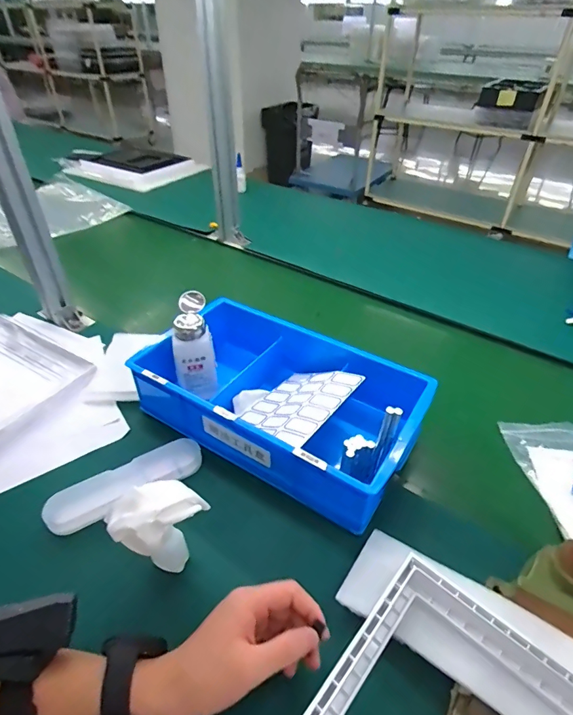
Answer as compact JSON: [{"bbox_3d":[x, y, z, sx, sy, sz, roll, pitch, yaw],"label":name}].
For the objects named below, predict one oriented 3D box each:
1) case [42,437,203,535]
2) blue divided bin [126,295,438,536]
[{"bbox_3d":[-0.188,0.148,0.502,0.175,0.029,0.049,-19,43,-23],"label":"case"},{"bbox_3d":[-0.006,0.046,0.567,0.353,0.093,0.213,23,44,25],"label":"blue divided bin"}]

